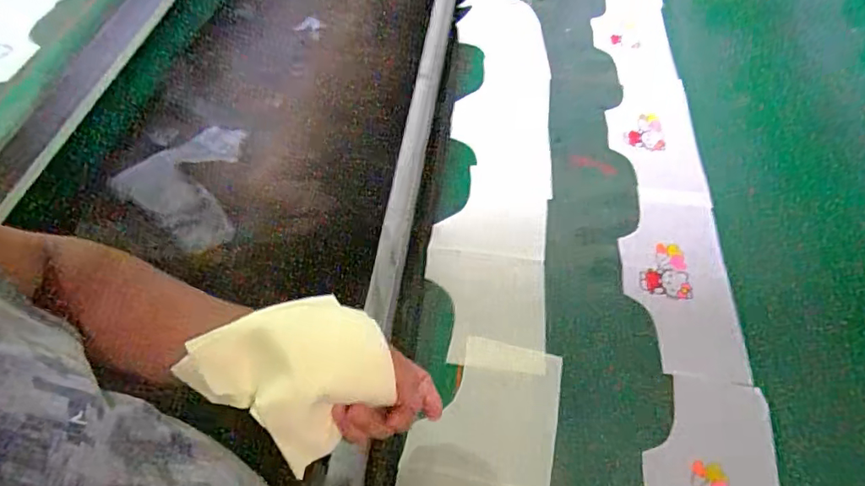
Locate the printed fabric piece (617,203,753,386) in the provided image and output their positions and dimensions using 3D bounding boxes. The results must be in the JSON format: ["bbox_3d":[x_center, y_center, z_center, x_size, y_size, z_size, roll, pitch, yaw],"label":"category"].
[{"bbox_3d":[0.311,0.046,0.672,0.130,0.012,0.259,9,55,2],"label":"printed fabric piece"}]

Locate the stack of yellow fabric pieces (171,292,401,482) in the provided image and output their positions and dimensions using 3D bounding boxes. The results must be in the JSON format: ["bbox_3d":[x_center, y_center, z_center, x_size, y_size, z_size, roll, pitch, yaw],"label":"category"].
[{"bbox_3d":[-0.112,0.104,0.438,0.137,0.030,0.128,45,82,-10],"label":"stack of yellow fabric pieces"}]

